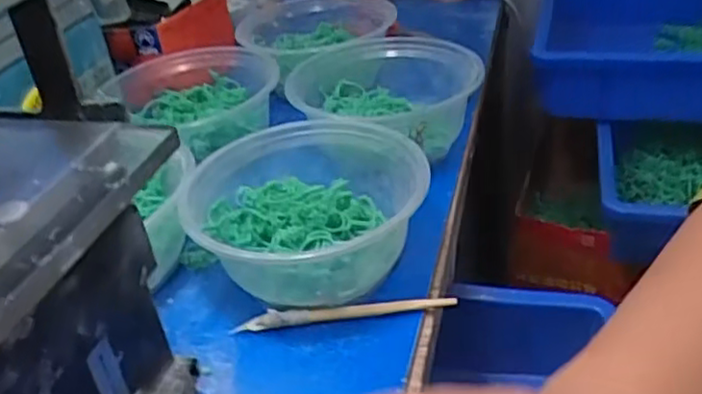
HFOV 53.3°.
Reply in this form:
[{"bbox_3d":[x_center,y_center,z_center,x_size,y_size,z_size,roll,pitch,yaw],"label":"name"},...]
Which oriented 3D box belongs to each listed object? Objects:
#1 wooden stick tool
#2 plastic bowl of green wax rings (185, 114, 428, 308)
[{"bbox_3d":[-0.003,0.062,0.378,0.119,0.010,0.008,-7,33,0],"label":"wooden stick tool"},{"bbox_3d":[-0.024,0.014,0.407,0.130,0.064,0.128,-6,33,2],"label":"plastic bowl of green wax rings"}]

